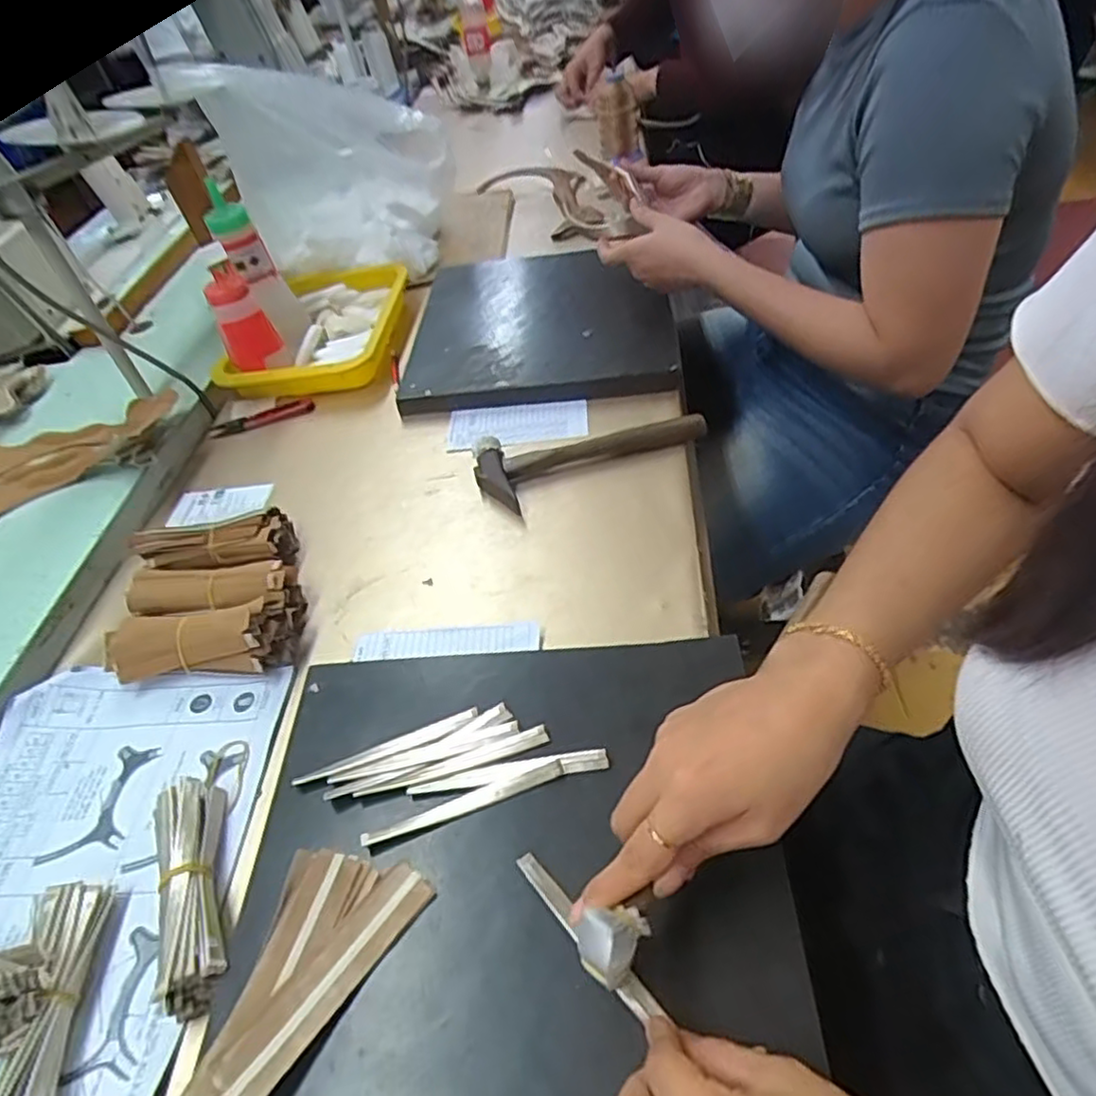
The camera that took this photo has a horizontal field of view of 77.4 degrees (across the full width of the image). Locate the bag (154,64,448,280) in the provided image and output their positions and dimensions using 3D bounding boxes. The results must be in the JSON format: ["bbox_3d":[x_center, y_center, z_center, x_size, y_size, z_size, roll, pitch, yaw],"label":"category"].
[{"bbox_3d":[-0.289,-0.500,0.893,0.292,0.244,0.204,-9,46,3],"label":"bag"}]

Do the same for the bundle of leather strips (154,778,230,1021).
[{"bbox_3d":[-0.210,0.200,0.407,0.032,0.039,0.130,-22,47,-10],"label":"bundle of leather strips"}]

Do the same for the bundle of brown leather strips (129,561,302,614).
[{"bbox_3d":[-0.270,0.038,0.556,0.130,0.041,0.044,-4,47,6],"label":"bundle of brown leather strips"}]

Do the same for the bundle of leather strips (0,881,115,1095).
[{"bbox_3d":[-0.272,0.249,0.371,0.029,0.036,0.127,-12,46,-1],"label":"bundle of leather strips"}]

